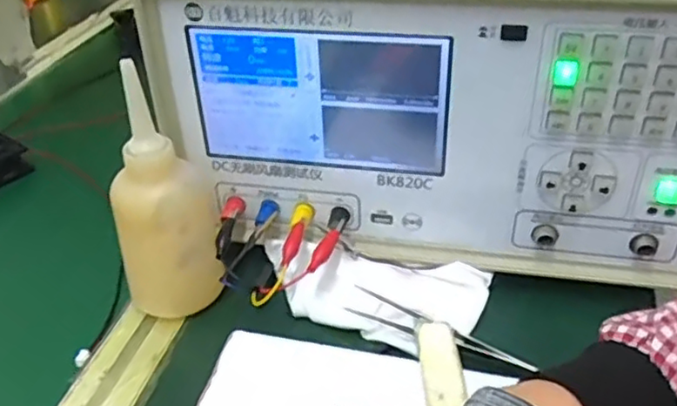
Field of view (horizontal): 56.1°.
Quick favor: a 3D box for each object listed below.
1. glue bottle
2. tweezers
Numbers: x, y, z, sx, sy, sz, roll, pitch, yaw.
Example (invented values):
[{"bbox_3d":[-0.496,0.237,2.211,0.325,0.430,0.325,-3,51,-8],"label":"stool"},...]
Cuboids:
[{"bbox_3d":[-0.112,-0.003,0.400,0.063,0.150,0.069,-11,38,-9],"label":"glue bottle"},{"bbox_3d":[0.060,0.077,0.383,0.117,0.007,0.017,17,42,25],"label":"tweezers"}]

